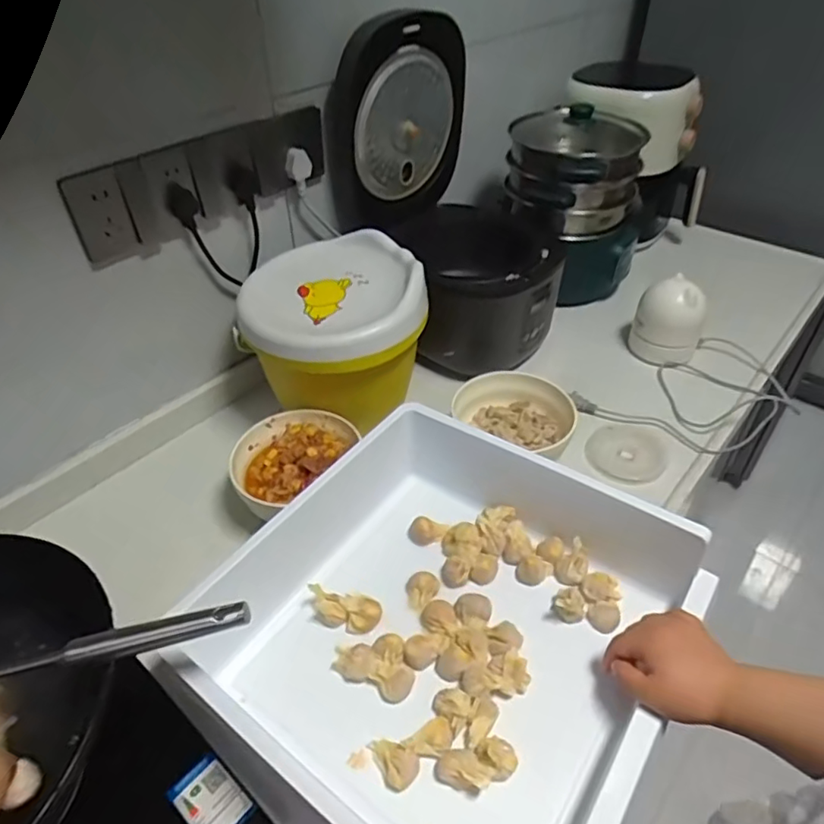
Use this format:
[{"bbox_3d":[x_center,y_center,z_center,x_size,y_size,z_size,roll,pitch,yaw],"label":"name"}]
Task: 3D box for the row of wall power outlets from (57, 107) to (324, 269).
[{"bbox_3d":[-0.235,-0.278,0.711,0.024,0.098,0.334,32,51,31],"label":"row of wall power outlets"}]

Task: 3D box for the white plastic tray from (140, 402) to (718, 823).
[{"bbox_3d":[0.036,0.200,0.549,0.350,0.115,0.383,23,46,24],"label":"white plastic tray"}]

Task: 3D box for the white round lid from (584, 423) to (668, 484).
[{"bbox_3d":[0.288,0.051,0.791,0.100,0.017,0.117,22,46,23],"label":"white round lid"}]

